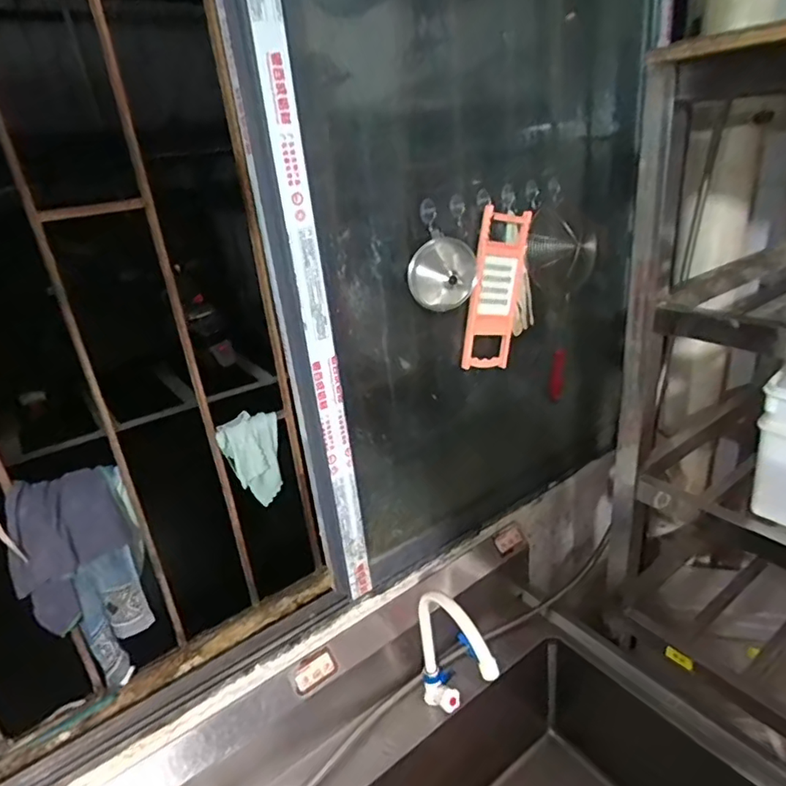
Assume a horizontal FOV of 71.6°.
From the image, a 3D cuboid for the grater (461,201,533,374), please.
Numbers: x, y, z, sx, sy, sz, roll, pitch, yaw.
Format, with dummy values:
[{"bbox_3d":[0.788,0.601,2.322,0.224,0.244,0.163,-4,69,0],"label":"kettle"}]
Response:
[{"bbox_3d":[0.181,-0.175,0.948,0.122,0.263,0.024,-2,15,-44],"label":"grater"}]

